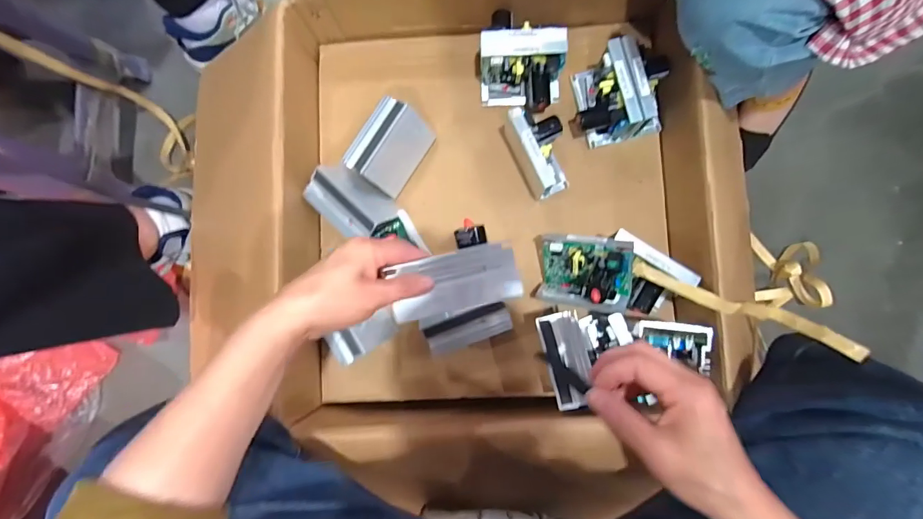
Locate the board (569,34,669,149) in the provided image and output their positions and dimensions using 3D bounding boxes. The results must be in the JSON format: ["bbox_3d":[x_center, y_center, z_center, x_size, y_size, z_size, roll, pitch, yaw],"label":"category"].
[{"bbox_3d":[0.216,-0.224,0.546,0.124,0.074,0.113,-11,86,1],"label":"board"}]

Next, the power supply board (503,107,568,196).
[{"bbox_3d":[0.113,-0.150,0.555,0.066,0.077,0.114,-23,86,0],"label":"power supply board"}]

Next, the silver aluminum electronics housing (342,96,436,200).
[{"bbox_3d":[-0.099,-0.155,0.560,0.079,0.053,0.111,32,85,1],"label":"silver aluminum electronics housing"}]

